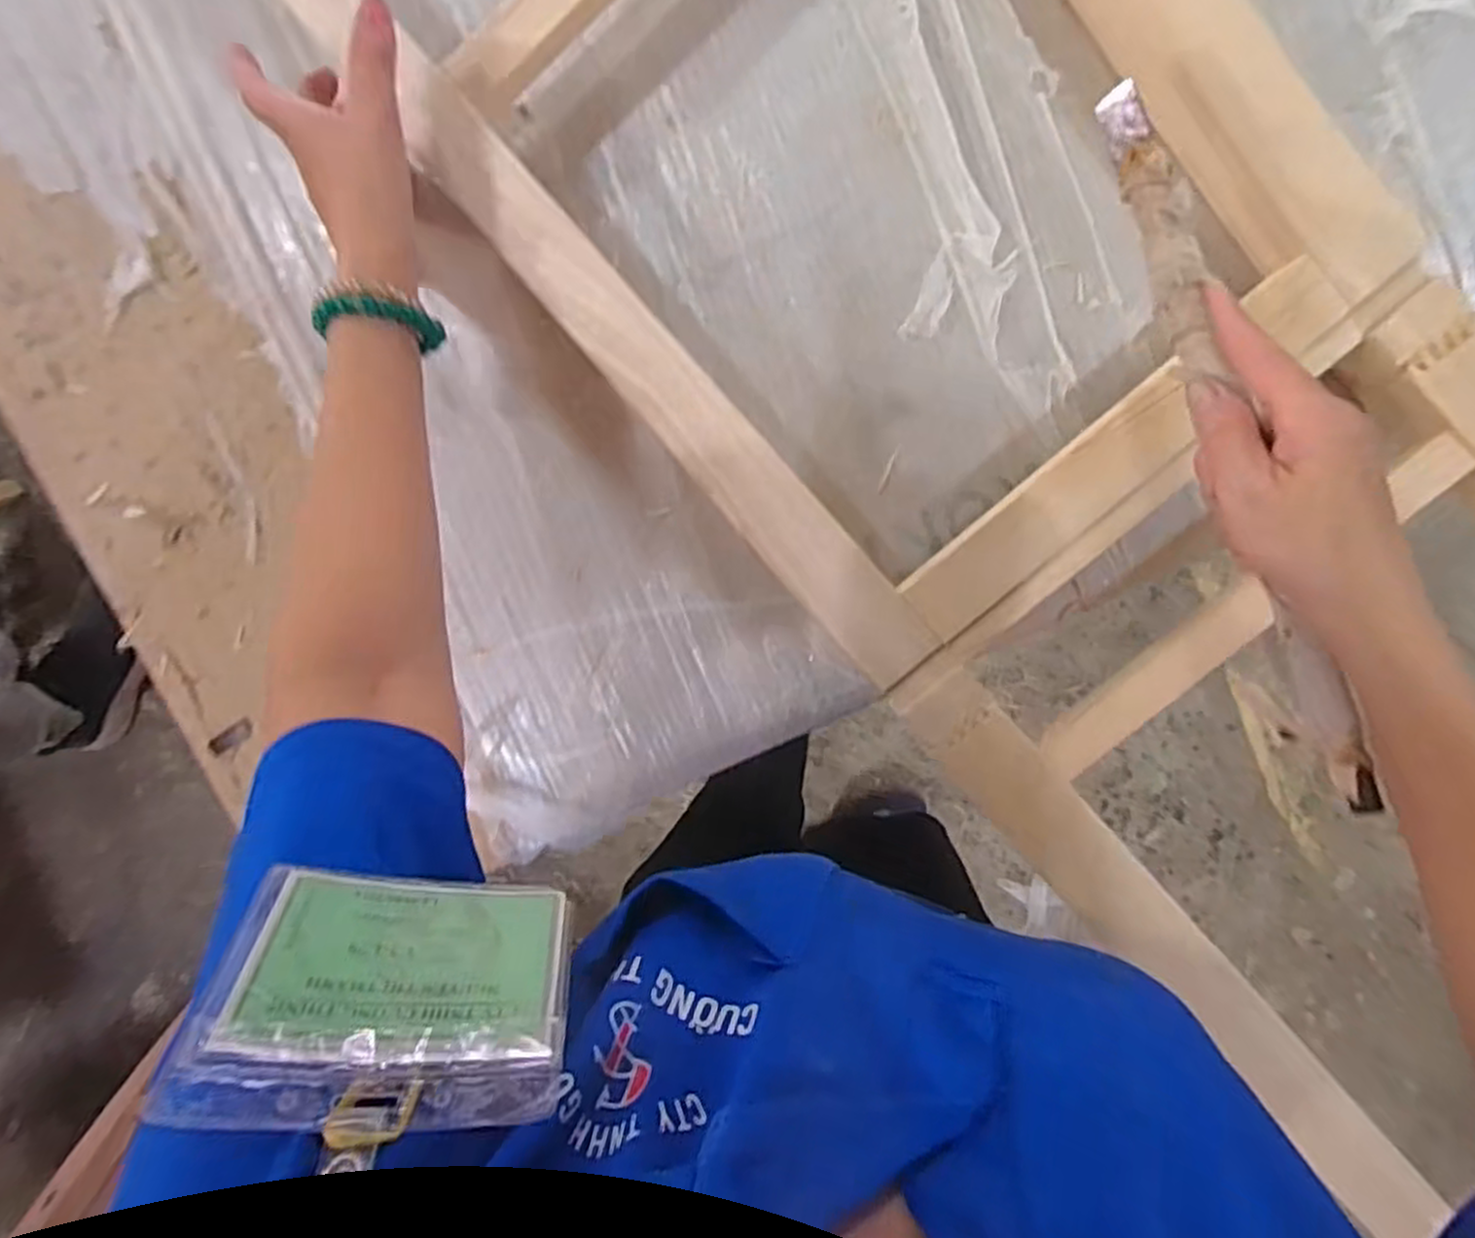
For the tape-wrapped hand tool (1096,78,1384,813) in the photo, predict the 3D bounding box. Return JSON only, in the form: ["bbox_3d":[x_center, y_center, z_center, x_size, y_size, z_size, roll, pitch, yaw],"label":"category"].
[{"bbox_3d":[0.224,-0.084,0.357,0.023,0.022,0.344,-16,86,4],"label":"tape-wrapped hand tool"}]

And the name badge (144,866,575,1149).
[{"bbox_3d":[-0.101,0.111,0.236,0.098,0.079,0.006,9,118,-11],"label":"name badge"}]

